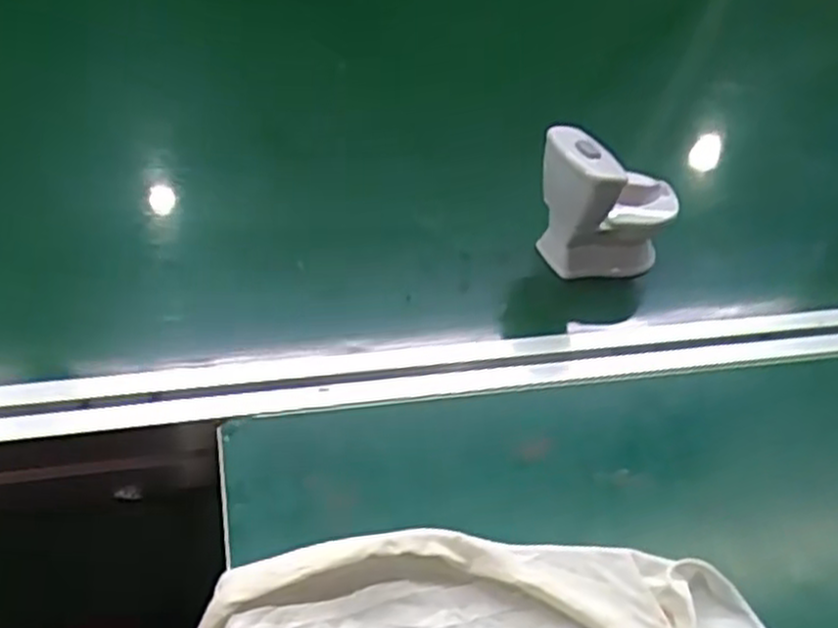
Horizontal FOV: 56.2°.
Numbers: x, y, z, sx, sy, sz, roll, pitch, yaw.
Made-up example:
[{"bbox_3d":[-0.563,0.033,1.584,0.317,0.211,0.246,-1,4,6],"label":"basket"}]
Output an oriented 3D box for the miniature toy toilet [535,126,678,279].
[{"bbox_3d":[0.136,-0.078,0.557,0.091,0.099,0.055,-13,46,-21],"label":"miniature toy toilet"}]

